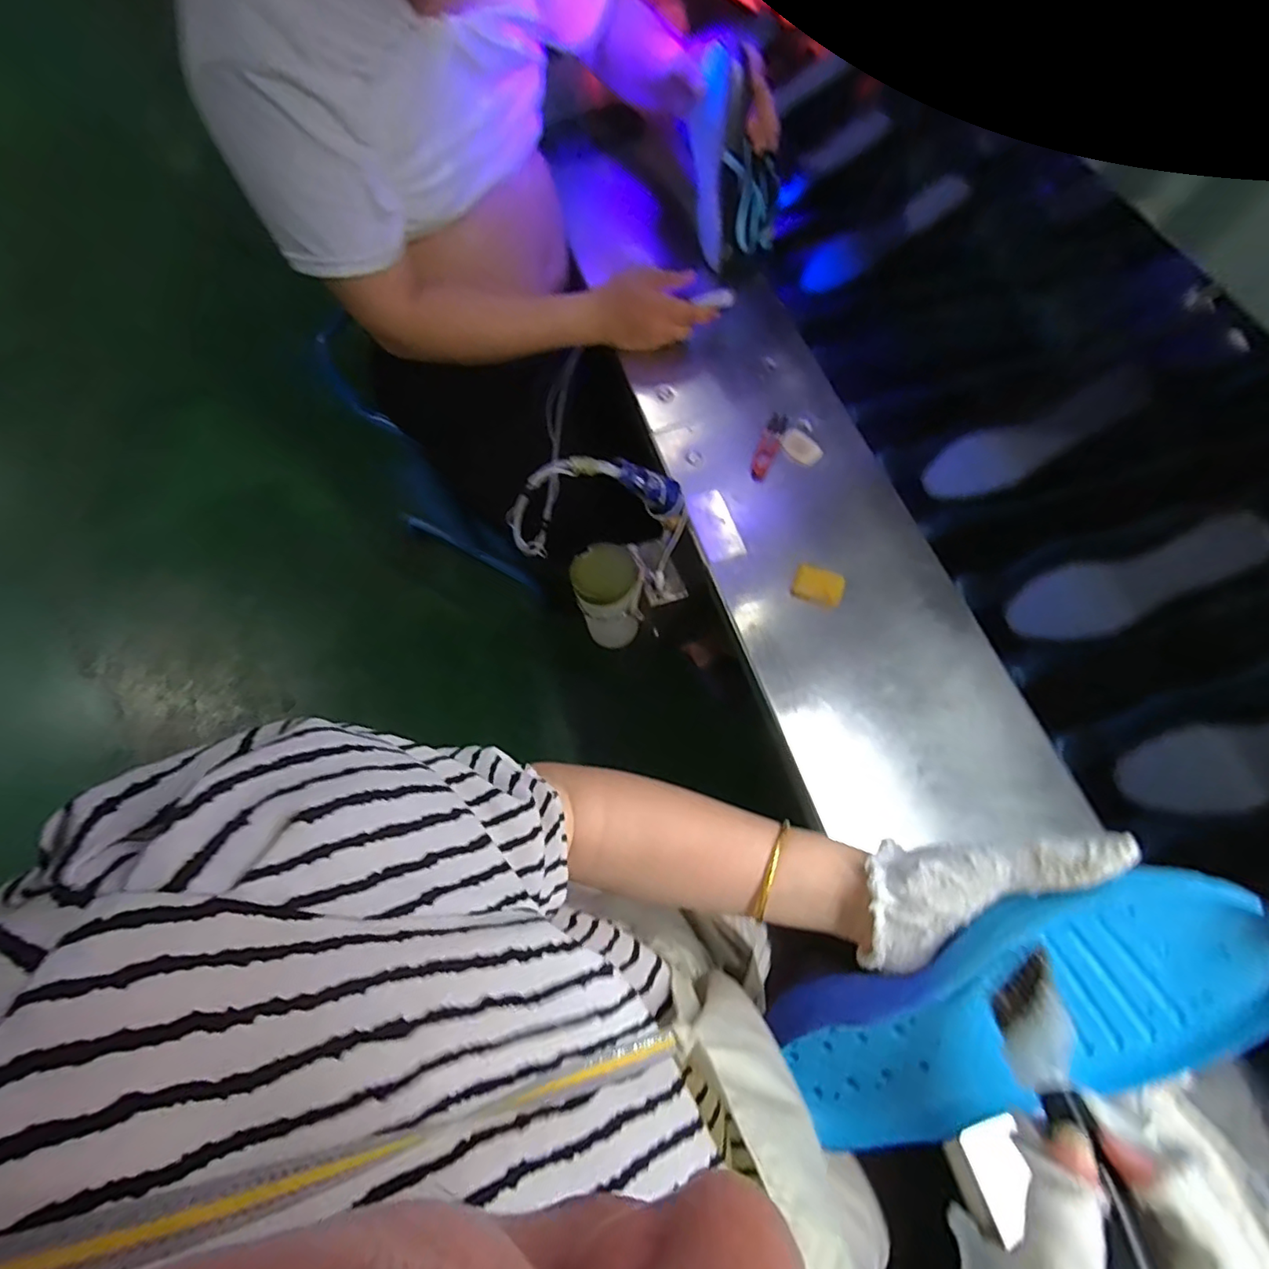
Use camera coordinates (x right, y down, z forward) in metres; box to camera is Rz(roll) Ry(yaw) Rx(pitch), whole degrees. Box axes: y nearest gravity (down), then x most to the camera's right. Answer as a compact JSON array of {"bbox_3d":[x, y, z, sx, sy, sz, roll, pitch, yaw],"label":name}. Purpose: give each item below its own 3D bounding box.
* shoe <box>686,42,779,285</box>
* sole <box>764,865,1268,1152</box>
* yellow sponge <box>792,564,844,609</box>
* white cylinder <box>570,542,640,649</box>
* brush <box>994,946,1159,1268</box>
[{"bbox_3d":[0.120,-0.554,0.724,0.086,0.263,0.075,-39,71,4],"label":"shoe"},{"bbox_3d":[0.185,0.195,0.301,0.245,0.041,0.092,-37,67,22],"label":"sole"},{"bbox_3d":[0.192,-0.051,0.614,0.049,0.015,0.032,22,67,8],"label":"yellow sponge"},{"bbox_3d":[-0.034,-0.048,0.725,0.079,0.112,0.080,-8,66,-5],"label":"white cylinder"},{"bbox_3d":[0.184,0.215,0.233,0.021,0.029,0.157,0,43,-1],"label":"brush"}]

